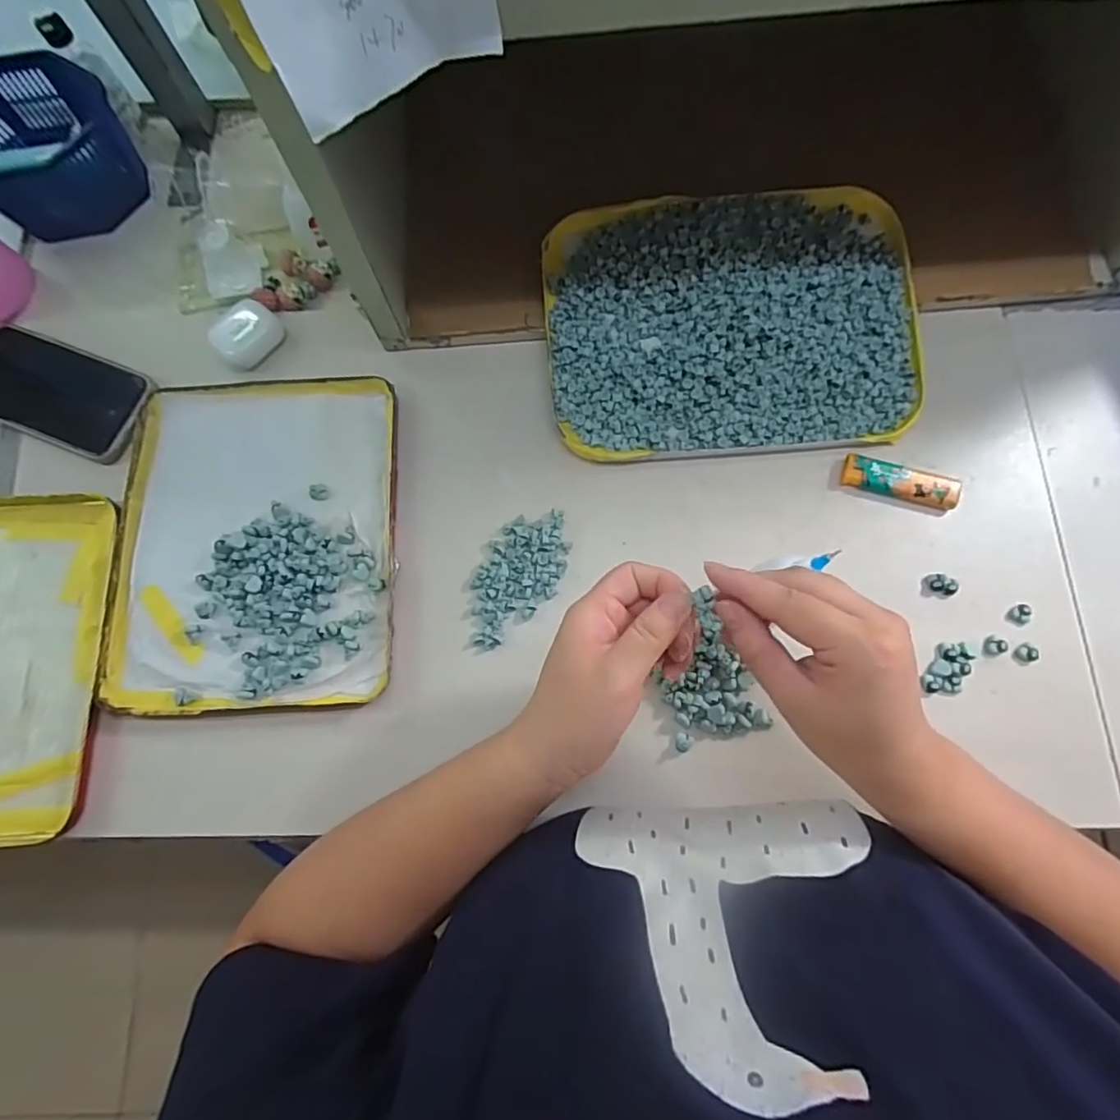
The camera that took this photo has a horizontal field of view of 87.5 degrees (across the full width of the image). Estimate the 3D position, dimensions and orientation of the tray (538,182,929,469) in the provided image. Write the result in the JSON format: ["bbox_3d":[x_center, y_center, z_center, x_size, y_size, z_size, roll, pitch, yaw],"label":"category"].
[{"bbox_3d":[0.129,-0.181,0.441,0.271,0.028,0.204,-3,79,0],"label":"tray"}]

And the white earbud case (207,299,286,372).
[{"bbox_3d":[-0.251,-0.180,0.469,0.045,0.027,0.054,37,82,8],"label":"white earbud case"}]

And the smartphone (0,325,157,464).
[{"bbox_3d":[-0.401,-0.134,0.461,0.164,0.011,0.078,20,77,9],"label":"smartphone"}]

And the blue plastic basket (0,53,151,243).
[{"bbox_3d":[-0.450,-0.353,0.498,0.151,0.067,0.129,34,81,7],"label":"blue plastic basket"}]

